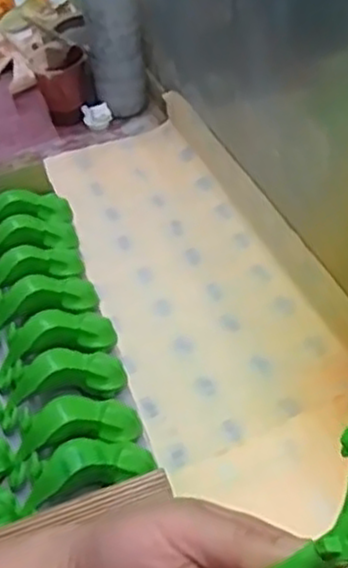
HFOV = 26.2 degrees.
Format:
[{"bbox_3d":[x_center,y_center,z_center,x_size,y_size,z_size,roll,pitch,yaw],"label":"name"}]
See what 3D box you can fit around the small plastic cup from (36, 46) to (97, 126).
[{"bbox_3d":[-0.123,-0.225,0.857,0.060,0.069,0.049,-15,45,-7],"label":"small plastic cup"}]

